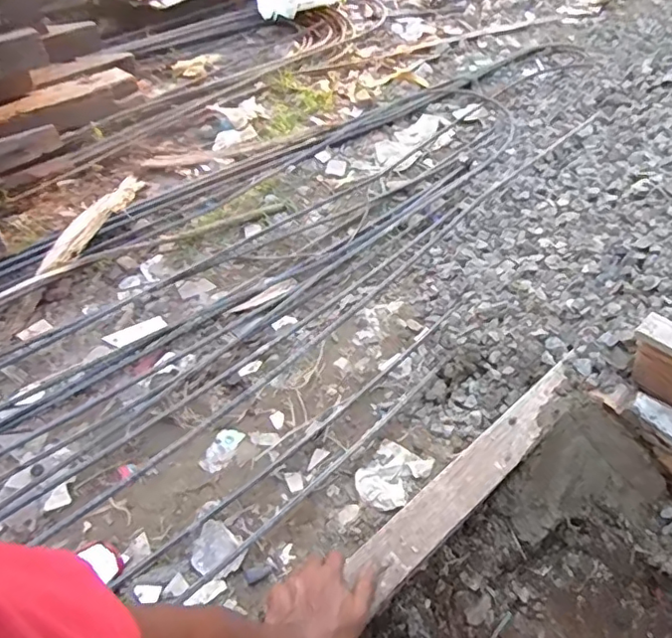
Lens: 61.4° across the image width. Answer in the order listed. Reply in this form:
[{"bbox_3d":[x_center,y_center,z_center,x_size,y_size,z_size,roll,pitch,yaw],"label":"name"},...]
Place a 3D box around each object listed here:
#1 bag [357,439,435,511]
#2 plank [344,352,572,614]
[{"bbox_3d":[0.085,0.243,0.880,0.087,0.014,0.119,32,57,26],"label":"bag"},{"bbox_3d":[0.196,0.205,0.780,0.450,0.014,0.066,-35,57,-27],"label":"plank"}]

